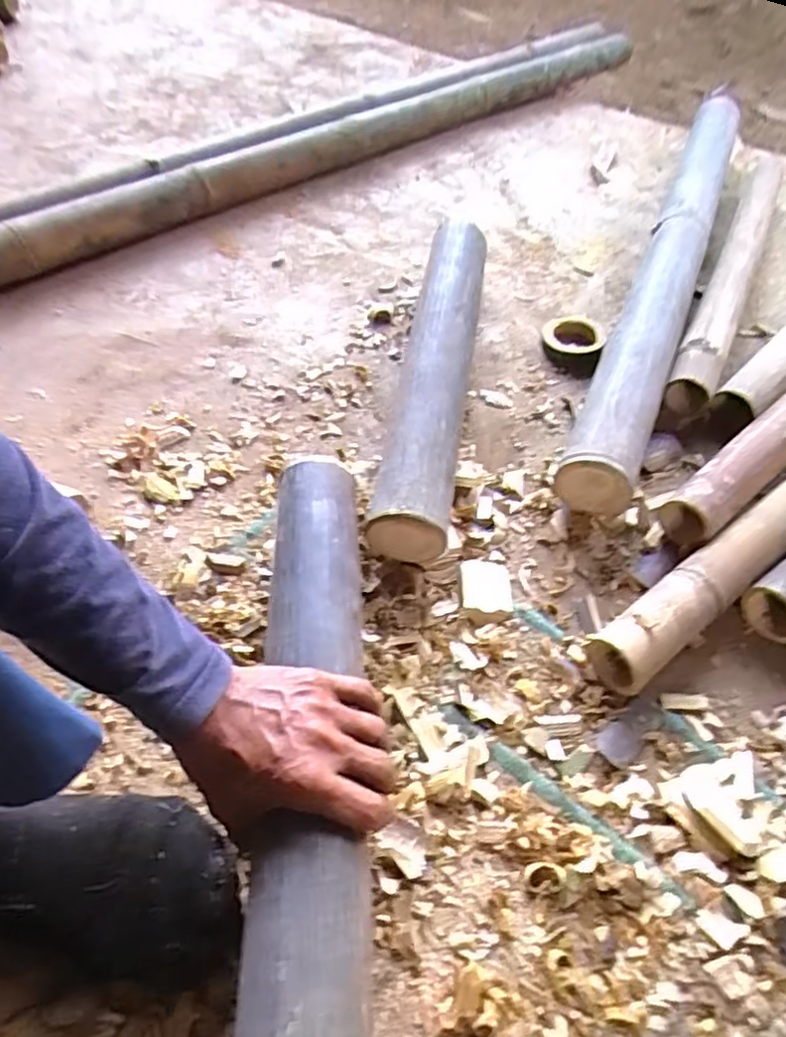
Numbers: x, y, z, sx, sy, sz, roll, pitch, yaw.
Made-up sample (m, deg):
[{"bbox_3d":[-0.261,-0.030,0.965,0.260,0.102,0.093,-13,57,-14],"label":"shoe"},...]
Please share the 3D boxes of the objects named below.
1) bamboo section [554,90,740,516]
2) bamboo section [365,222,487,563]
[{"bbox_3d":[0.391,-0.368,0.883,0.077,0.091,0.942,21,56,12],"label":"bamboo section"},{"bbox_3d":[0.050,-0.172,0.723,0.078,0.089,0.493,9,54,3],"label":"bamboo section"}]

